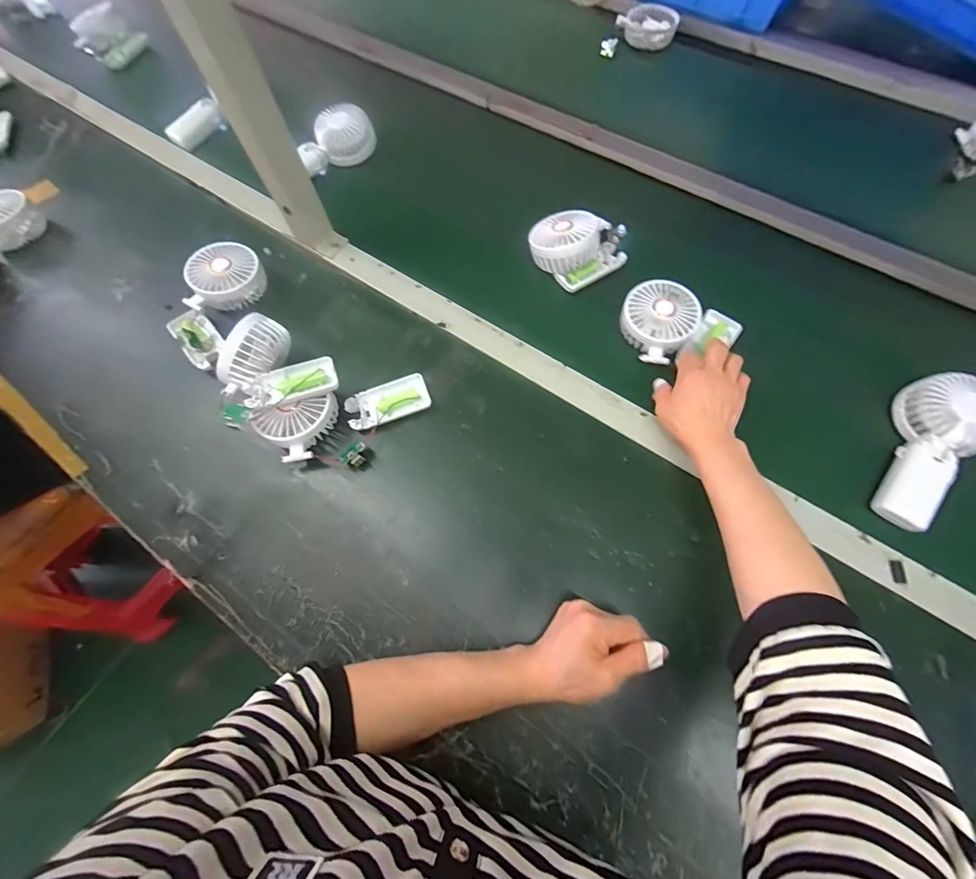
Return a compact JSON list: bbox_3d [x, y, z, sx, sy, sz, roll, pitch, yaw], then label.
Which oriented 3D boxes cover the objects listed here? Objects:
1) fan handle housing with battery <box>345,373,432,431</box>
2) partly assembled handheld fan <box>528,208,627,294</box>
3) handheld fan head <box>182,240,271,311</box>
[{"bbox_3d":[-0.114,-0.042,0.476,0.092,0.019,0.050,-21,69,-5],"label":"fan handle housing with battery"},{"bbox_3d":[0.119,-0.249,0.536,0.126,0.057,0.090,-2,69,2],"label":"partly assembled handheld fan"},{"bbox_3d":[-0.344,-0.208,0.540,0.099,0.045,0.079,-22,69,-6],"label":"handheld fan head"}]

